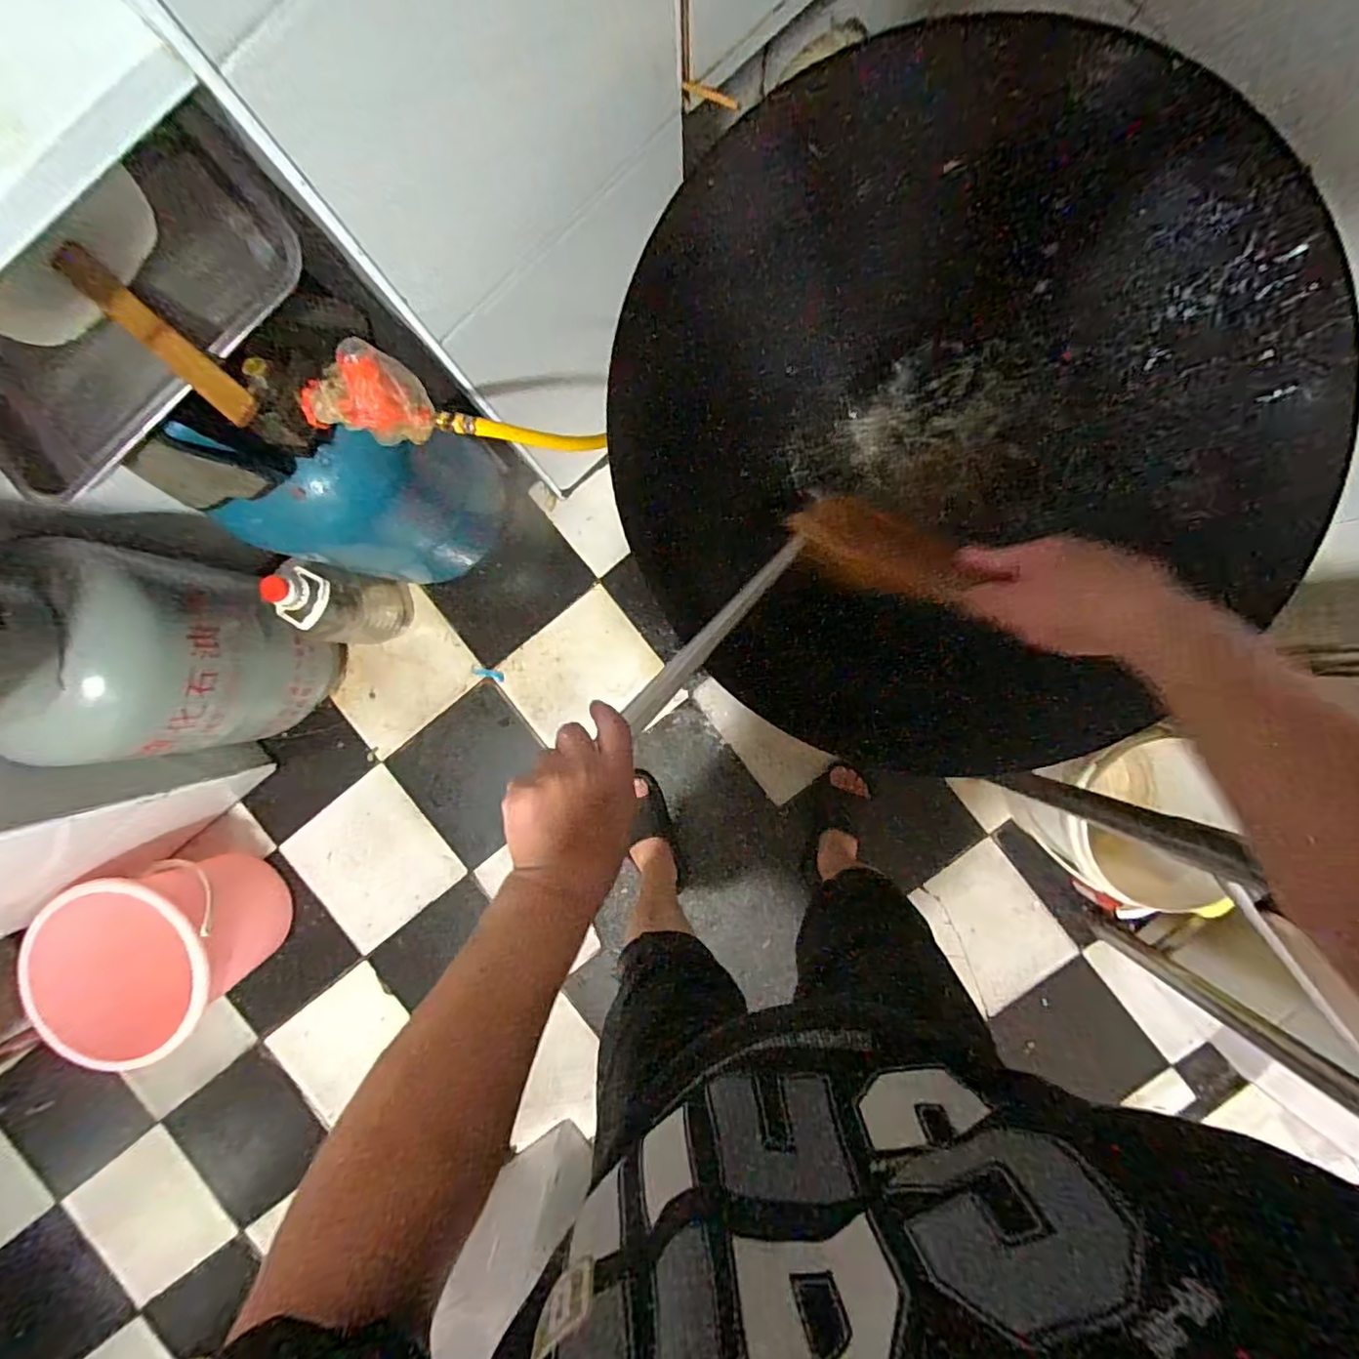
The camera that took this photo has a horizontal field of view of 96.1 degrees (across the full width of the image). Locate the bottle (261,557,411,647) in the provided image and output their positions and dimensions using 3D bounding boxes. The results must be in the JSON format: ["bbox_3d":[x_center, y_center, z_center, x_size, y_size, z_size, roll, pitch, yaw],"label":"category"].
[{"bbox_3d":[-0.634,-0.134,1.148,0.140,0.299,0.137,10,92,1],"label":"bottle"}]

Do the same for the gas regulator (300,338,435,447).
[{"bbox_3d":[-0.333,-0.300,0.638,0.126,0.067,0.081,15,92,1],"label":"gas regulator"}]

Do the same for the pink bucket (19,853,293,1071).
[{"bbox_3d":[-0.944,0.502,1.189,0.320,0.344,0.310,0,92,2],"label":"pink bucket"}]

